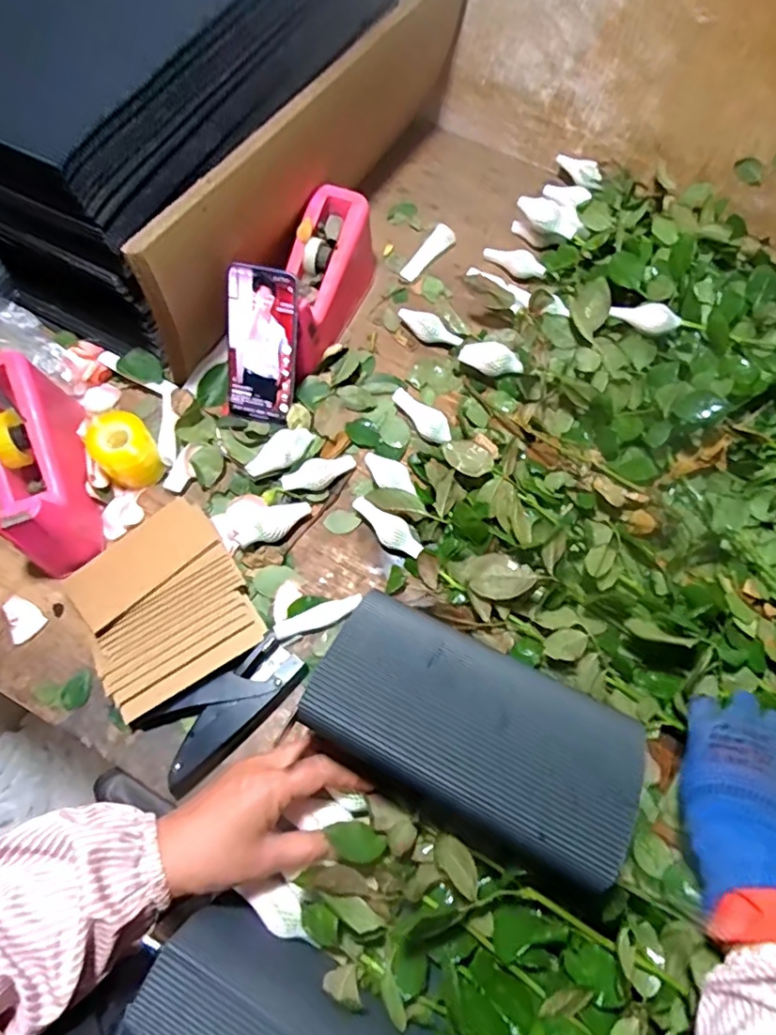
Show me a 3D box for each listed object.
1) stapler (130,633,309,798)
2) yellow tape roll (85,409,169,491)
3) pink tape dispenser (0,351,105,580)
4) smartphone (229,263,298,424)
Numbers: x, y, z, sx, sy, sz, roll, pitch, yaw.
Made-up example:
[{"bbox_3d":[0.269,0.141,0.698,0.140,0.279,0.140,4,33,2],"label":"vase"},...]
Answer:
[{"bbox_3d":[-0.150,0.172,0.541,0.146,0.027,0.074,-41,75,-16],"label":"stapler"},{"bbox_3d":[-0.274,-0.068,0.611,0.062,0.068,0.059,-30,72,-13],"label":"yellow tape roll"},{"bbox_3d":[-0.342,-0.051,0.569,0.082,0.098,0.199,-20,70,-10],"label":"pink tape dispenser"},{"bbox_3d":[-0.134,-0.179,0.619,0.070,0.156,0.013,16,32,7],"label":"smartphone"}]

